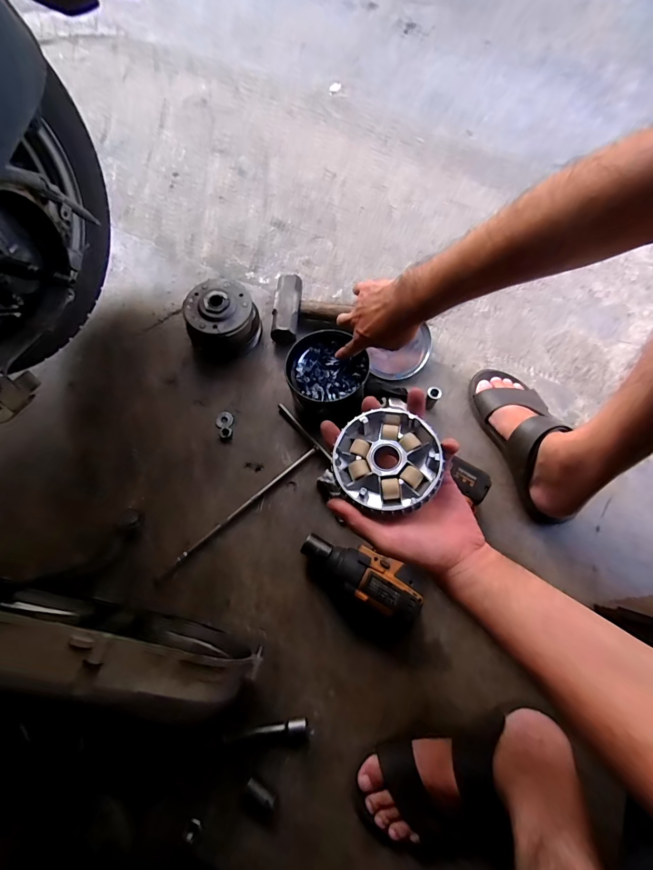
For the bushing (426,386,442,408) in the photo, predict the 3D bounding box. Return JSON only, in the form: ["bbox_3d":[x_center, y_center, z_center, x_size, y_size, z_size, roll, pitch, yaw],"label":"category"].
[{"bbox_3d":[0.172,-0.063,0.616,0.019,0.039,0.022,-37,75,-12],"label":"bushing"}]

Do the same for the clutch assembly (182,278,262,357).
[{"bbox_3d":[-0.173,-0.196,0.640,0.116,0.078,0.122,-18,71,-8],"label":"clutch assembly"}]

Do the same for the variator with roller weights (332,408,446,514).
[{"bbox_3d":[0.054,0.020,0.335,0.088,0.029,0.087,0,70,0],"label":"variator with roller weights"}]

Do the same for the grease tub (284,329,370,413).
[{"bbox_3d":[-0.001,-0.089,0.597,0.119,0.081,0.115,0,70,0],"label":"grease tub"}]

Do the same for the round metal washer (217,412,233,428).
[{"bbox_3d":[-0.166,-0.025,0.616,0.027,0.004,0.028,0,70,-1],"label":"round metal washer"}]

